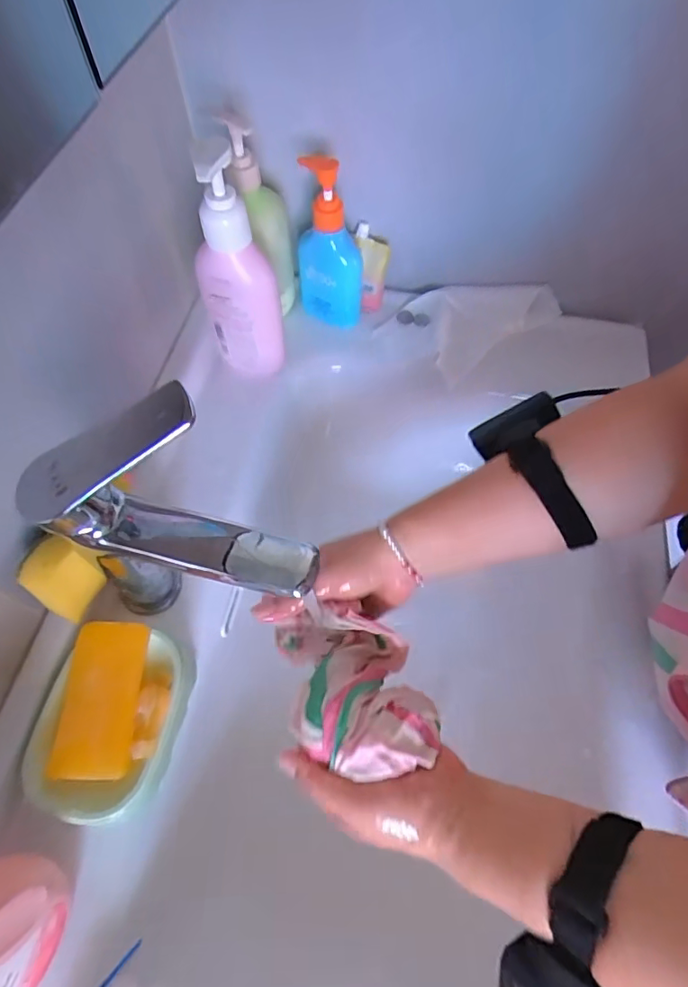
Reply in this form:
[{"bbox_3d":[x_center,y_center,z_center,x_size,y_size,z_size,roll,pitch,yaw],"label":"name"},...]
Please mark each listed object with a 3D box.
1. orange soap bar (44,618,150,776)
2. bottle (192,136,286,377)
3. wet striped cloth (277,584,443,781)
[{"bbox_3d":[-0.174,0.148,0.373,0.050,0.027,0.102,13,65,-19],"label":"orange soap bar"},{"bbox_3d":[-0.093,-0.180,0.470,0.067,0.235,0.058,-15,63,-8],"label":"bottle"},{"bbox_3d":[0.008,0.140,0.381,0.096,0.067,0.119,-14,63,-7],"label":"wet striped cloth"}]

